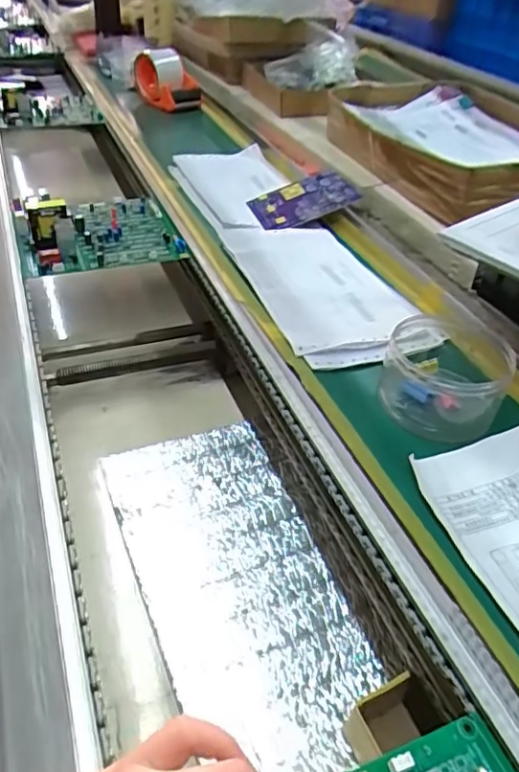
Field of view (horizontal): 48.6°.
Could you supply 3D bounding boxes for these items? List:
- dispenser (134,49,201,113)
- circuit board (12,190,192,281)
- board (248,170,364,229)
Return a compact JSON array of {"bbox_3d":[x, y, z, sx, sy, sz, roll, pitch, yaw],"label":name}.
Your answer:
[{"bbox_3d":[-0.188,-0.599,1.119,0.096,0.083,0.181,-11,43,-20],"label":"dispenser"},{"bbox_3d":[-0.198,-0.198,0.682,0.176,0.057,0.165,-11,43,-20],"label":"circuit board"},{"bbox_3d":[0.056,-0.236,0.732,0.126,0.012,0.092,-22,49,-2],"label":"board"}]

